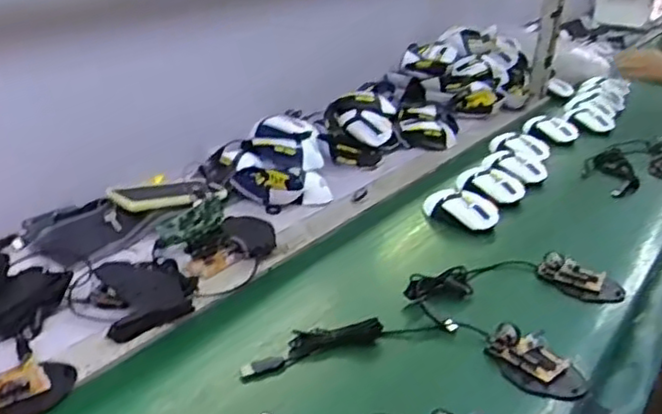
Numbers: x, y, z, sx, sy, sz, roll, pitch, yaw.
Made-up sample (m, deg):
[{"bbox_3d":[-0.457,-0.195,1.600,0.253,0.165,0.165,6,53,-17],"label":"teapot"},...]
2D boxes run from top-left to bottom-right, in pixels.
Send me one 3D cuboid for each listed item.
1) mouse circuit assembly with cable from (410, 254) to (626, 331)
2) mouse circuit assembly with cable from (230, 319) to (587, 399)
[{"bbox_3d":[0.218,0.095,0.835,0.262,0.042,0.102,-3,26,-18],"label":"mouse circuit assembly with cable"},{"bbox_3d":[0.084,0.143,0.717,0.329,0.034,0.106,5,25,0],"label":"mouse circuit assembly with cable"}]

